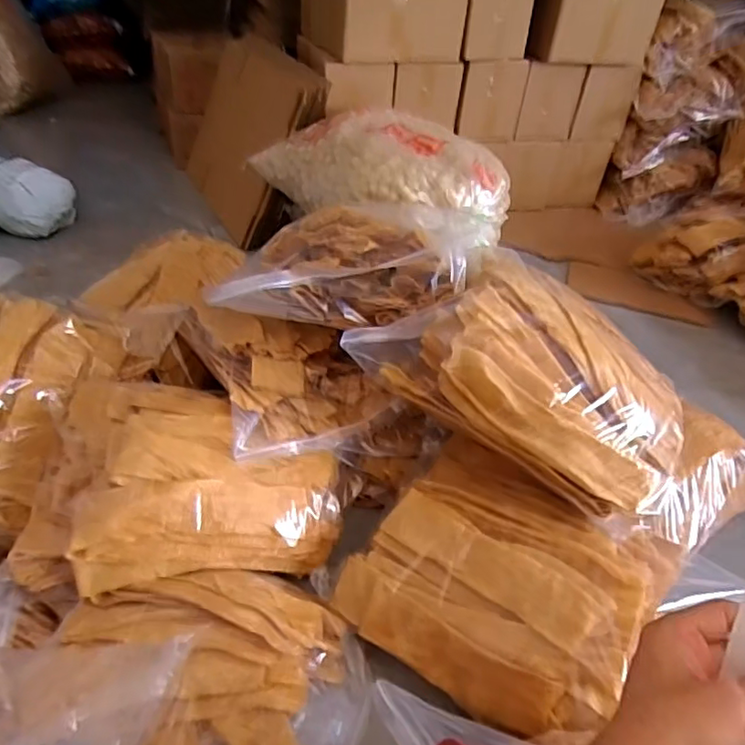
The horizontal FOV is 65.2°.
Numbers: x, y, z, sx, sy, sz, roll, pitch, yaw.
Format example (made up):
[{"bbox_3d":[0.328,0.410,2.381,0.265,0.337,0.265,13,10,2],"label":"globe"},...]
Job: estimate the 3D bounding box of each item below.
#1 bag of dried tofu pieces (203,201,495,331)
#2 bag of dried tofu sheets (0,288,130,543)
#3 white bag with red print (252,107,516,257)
[{"bbox_3d":[-0.042,-0.166,0.922,0.390,0.152,0.207,1,40,-7],"label":"bag of dried tofu pieces"},{"bbox_3d":[-0.563,0.053,0.932,0.213,0.090,0.388,28,57,-26],"label":"bag of dried tofu sheets"},{"bbox_3d":[0.035,-0.488,1.400,0.384,0.180,0.605,-22,47,-30],"label":"white bag with red print"}]

